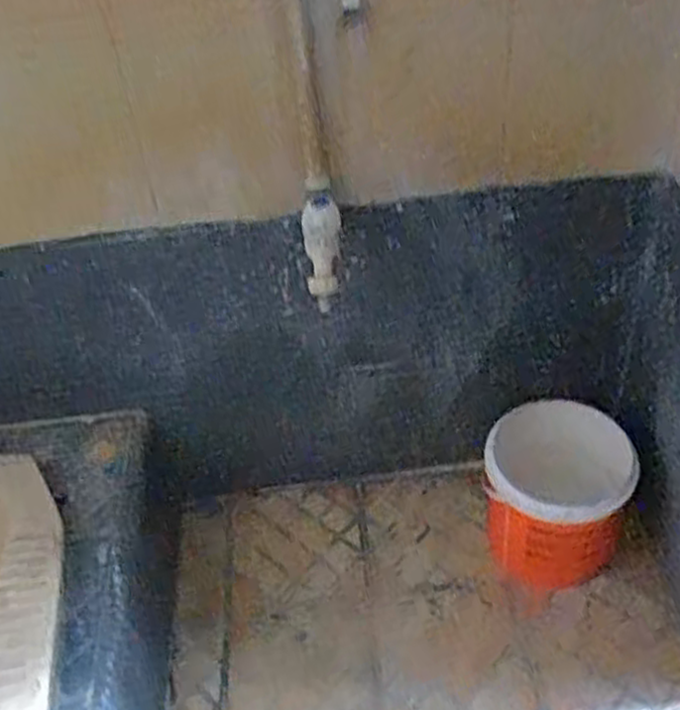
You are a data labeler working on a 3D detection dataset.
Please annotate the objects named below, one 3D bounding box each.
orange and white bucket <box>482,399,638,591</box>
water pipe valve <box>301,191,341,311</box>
[{"bbox_3d":[0.293,0.199,1.084,0.174,0.210,0.172,-3,43,3],"label":"orange and white bucket"},{"bbox_3d":[-0.018,-0.109,0.834,0.033,0.130,0.031,10,45,16],"label":"water pipe valve"}]

